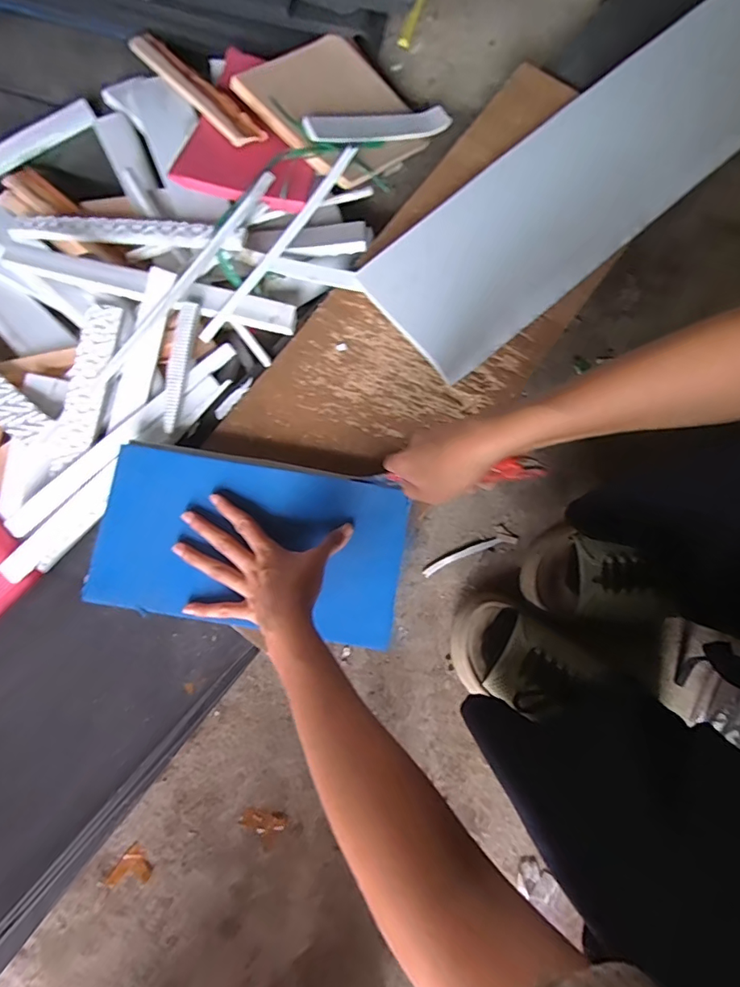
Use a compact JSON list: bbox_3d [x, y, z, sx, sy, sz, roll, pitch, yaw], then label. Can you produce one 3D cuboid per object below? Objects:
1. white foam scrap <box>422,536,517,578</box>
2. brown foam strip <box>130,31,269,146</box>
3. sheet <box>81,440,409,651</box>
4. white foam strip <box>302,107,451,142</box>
[{"bbox_3d":[0.111,0.068,0.549,0.111,0.004,0.013,-20,80,-3],"label":"white foam scrap"},{"bbox_3d":[-0.214,-0.483,0.575,0.037,0.013,0.291,-39,69,-6],"label":"brown foam strip"},{"bbox_3d":[-0.112,0.044,0.463,0.283,0.016,0.155,9,80,2],"label":"sheet"},{"bbox_3d":[0.011,-0.419,0.559,0.174,0.013,0.036,-15,80,-16],"label":"white foam strip"}]

